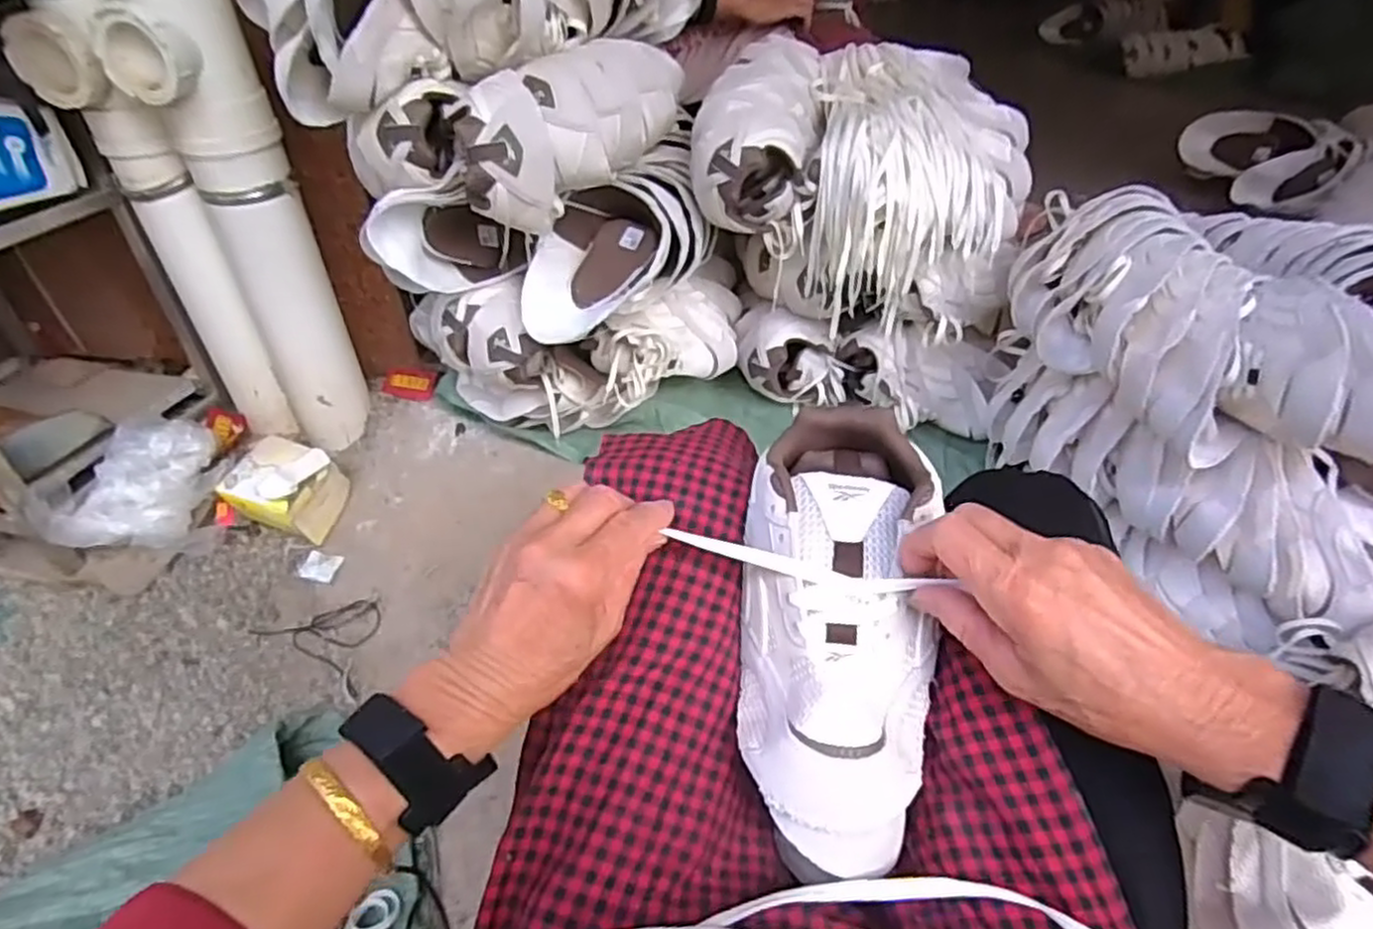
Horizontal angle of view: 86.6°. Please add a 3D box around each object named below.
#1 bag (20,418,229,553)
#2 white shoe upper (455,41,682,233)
[{"bbox_3d":[-0.755,0.031,1.018,0.208,0.109,0.168,-10,43,-9],"label":"bag"},{"bbox_3d":[-0.105,-0.386,0.821,0.096,0.129,0.358,20,47,22],"label":"white shoe upper"}]

